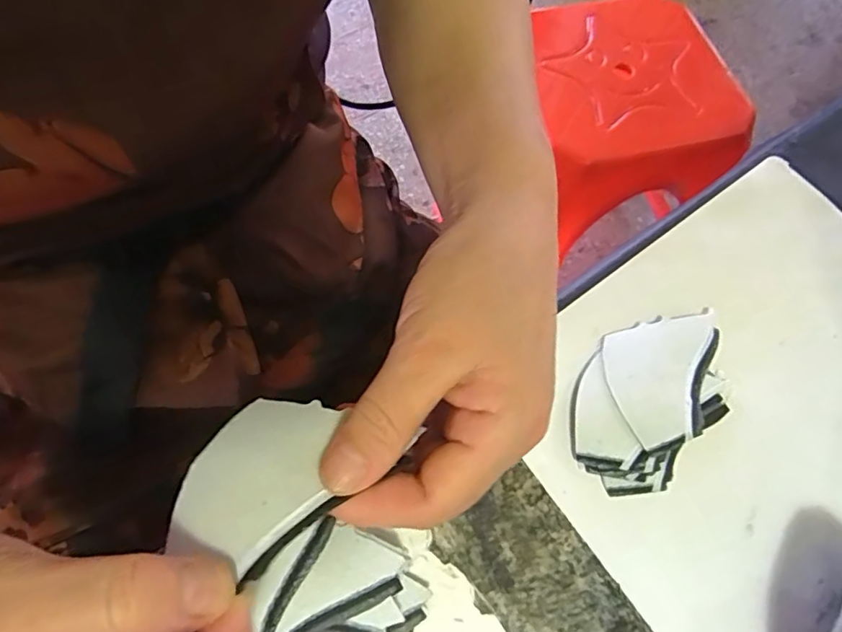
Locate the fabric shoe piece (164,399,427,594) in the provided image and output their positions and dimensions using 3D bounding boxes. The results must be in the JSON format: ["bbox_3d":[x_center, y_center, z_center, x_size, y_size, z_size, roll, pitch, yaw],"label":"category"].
[{"bbox_3d":[-0.052,0.060,0.201,0.065,0.009,0.065,26,56,29],"label":"fabric shoe piece"}]

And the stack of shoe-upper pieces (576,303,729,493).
[{"bbox_3d":[0.132,0.043,0.322,0.118,0.014,0.071,-40,72,-21],"label":"stack of shoe-upper pieces"}]

